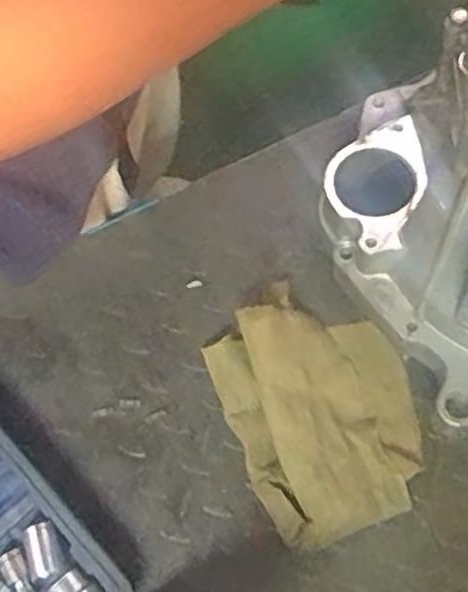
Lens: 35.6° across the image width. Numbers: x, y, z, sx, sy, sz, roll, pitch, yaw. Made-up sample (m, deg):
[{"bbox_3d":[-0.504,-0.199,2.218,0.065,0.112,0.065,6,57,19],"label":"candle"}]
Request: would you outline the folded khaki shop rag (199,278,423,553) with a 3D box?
[{"bbox_3d":[0.072,0.085,0.608,0.156,0.063,0.214,-20,74,-7],"label":"folded khaki shop rag"}]

